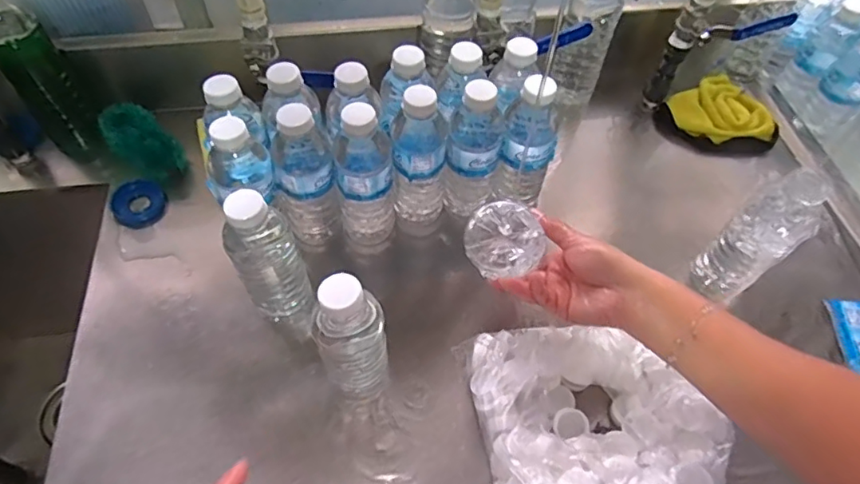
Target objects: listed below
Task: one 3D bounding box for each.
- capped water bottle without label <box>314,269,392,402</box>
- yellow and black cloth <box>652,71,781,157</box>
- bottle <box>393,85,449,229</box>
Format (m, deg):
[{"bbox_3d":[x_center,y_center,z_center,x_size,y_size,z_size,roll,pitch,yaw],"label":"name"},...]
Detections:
[{"bbox_3d":[-0.061,0.091,0.454,0.049,0.179,0.047,-9,56,-9],"label":"capped water bottle without label"},{"bbox_3d":[0.384,-0.162,0.721,0.128,0.041,0.115,-21,59,-16],"label":"yellow and black cloth"},{"bbox_3d":[-0.007,-0.089,0.574,0.058,0.172,0.070,5,55,1],"label":"bottle"}]

